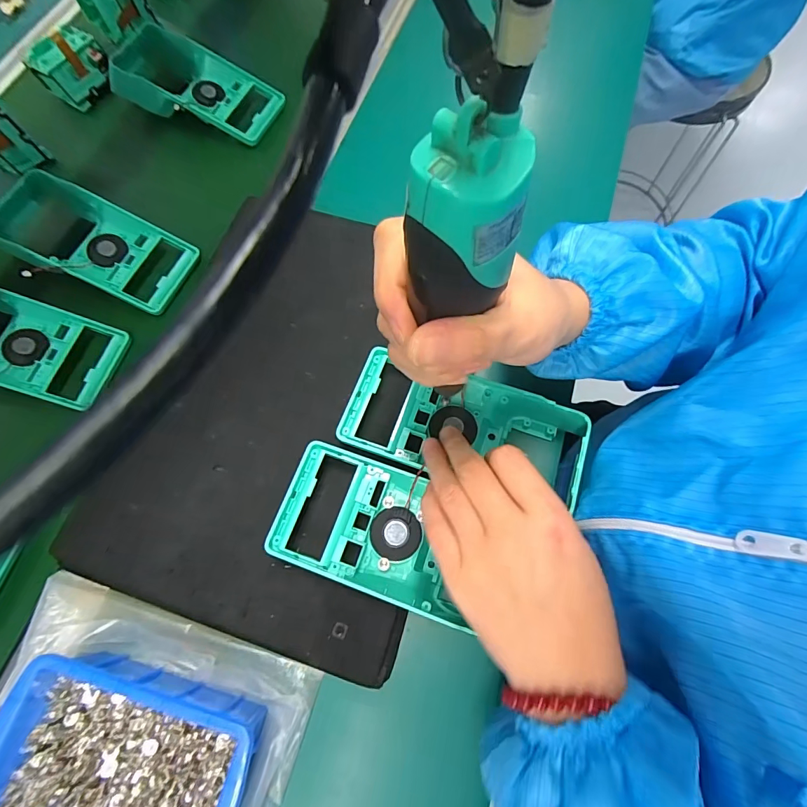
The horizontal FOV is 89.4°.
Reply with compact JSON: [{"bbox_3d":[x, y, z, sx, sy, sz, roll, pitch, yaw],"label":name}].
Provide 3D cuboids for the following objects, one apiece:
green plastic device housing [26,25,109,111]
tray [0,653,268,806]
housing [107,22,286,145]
[{"bbox_3d":[-0.390,-0.396,0.484,0.080,0.059,0.062,-38,71,-12],"label":"green plastic device housing"},{"bbox_3d":[-0.168,0.218,0.238,0.144,0.039,0.100,10,68,7],"label":"tray"},{"bbox_3d":[-0.247,-0.365,0.471,0.207,0.062,0.091,23,70,11],"label":"housing"}]

